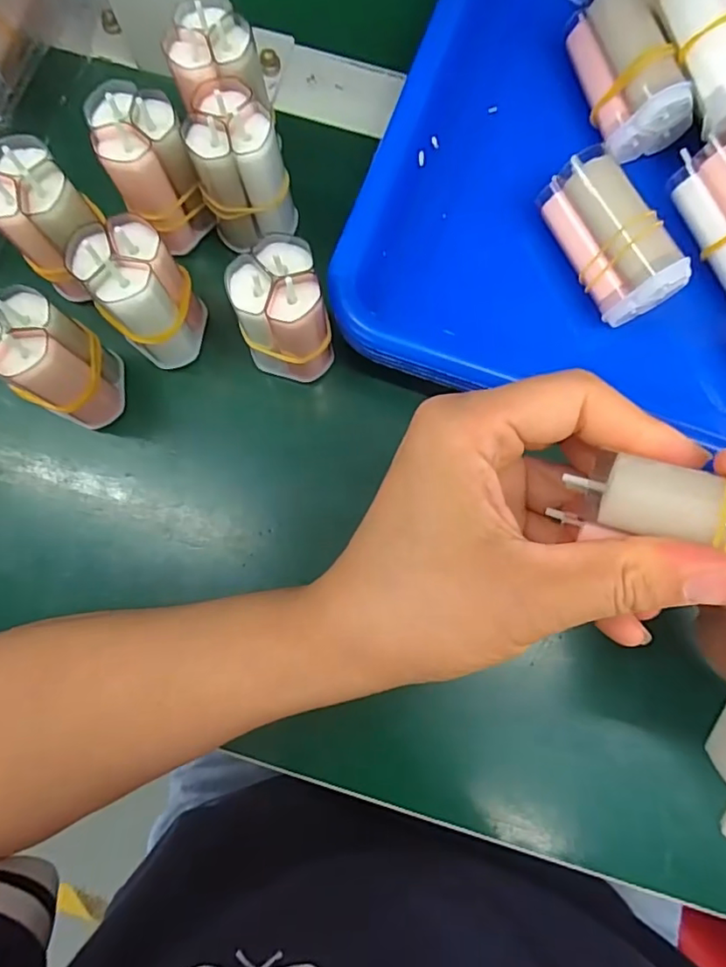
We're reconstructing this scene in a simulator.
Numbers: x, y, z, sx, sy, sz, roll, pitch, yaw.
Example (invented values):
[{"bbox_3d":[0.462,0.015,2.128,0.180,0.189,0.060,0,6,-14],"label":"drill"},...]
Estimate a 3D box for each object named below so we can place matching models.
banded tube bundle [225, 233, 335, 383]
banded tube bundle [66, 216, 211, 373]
[{"bbox_3d":[-0.032,-0.066,0.229,0.034,0.060,0.033,-18,81,-3],"label":"banded tube bundle"},{"bbox_3d":[-0.085,-0.074,0.226,0.033,0.068,0.029,-33,82,-5],"label":"banded tube bundle"}]

